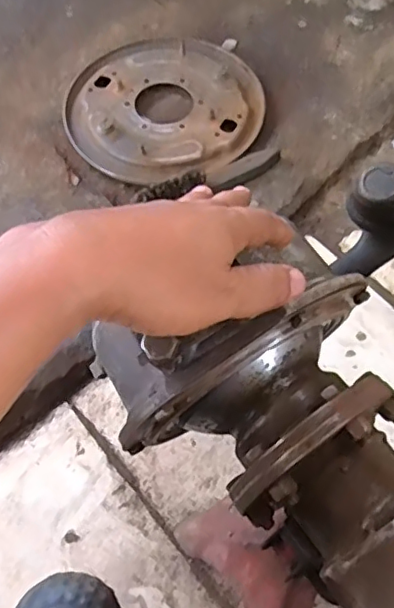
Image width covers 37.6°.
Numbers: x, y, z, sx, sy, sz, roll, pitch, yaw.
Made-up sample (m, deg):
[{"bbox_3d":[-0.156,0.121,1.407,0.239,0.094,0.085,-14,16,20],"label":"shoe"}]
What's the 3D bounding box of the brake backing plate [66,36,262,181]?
[{"bbox_3d":[-0.053,-0.319,0.904,0.294,0.020,0.294,0,65,1],"label":"brake backing plate"}]

